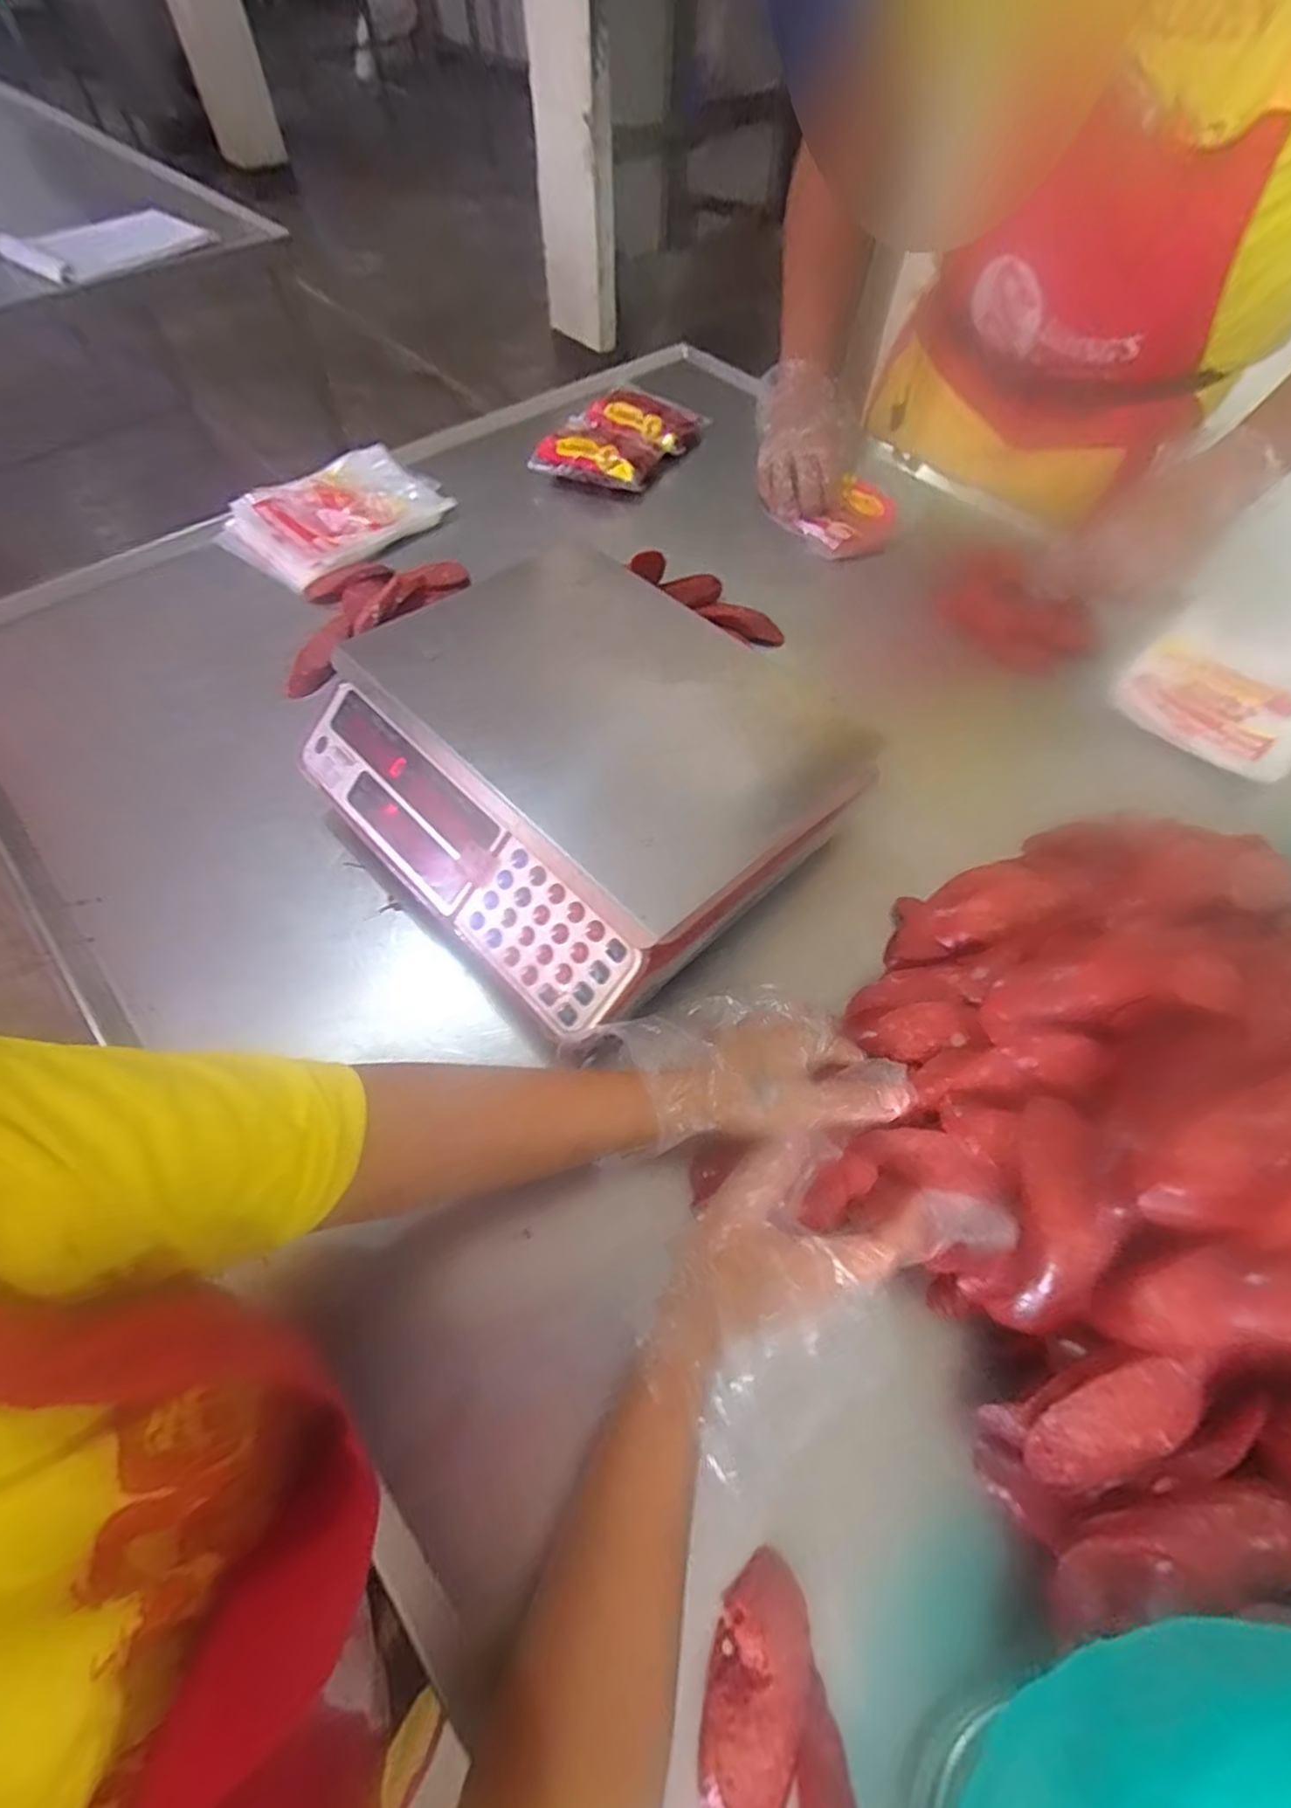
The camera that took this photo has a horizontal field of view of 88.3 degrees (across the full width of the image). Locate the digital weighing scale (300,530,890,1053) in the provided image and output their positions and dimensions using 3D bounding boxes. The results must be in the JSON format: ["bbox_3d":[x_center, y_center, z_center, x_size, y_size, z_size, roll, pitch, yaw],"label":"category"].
[{"bbox_3d":[-0.050,-0.123,0.511,0.321,0.092,0.350,-40,67,-21],"label":"digital weighing scale"}]

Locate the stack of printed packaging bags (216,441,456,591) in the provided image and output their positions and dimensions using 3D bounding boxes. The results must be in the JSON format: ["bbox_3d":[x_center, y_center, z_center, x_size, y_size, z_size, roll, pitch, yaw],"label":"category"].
[{"bbox_3d":[-0.359,-0.459,0.776,0.153,0.031,0.228,36,65,19],"label":"stack of printed packaging bags"}]

